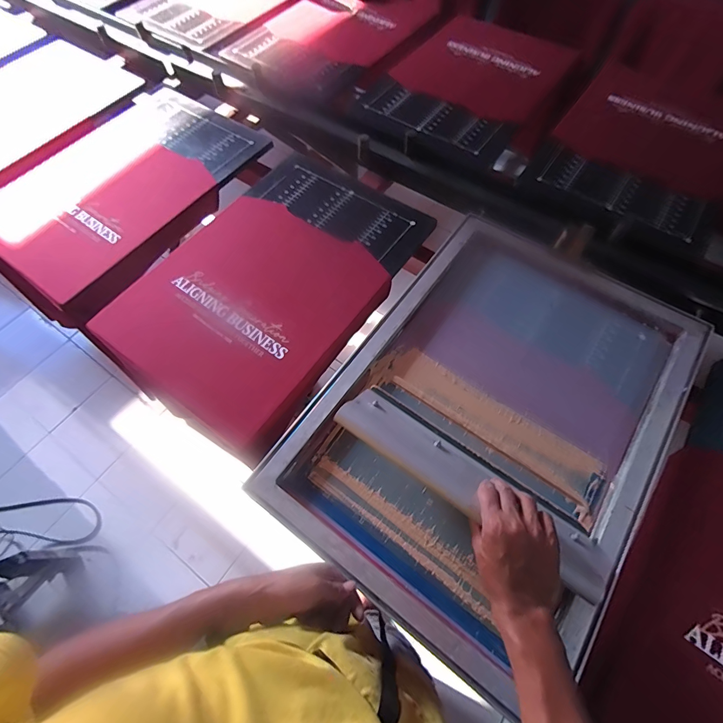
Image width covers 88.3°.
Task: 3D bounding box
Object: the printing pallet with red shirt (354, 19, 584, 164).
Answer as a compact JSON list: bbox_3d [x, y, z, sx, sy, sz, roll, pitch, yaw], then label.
[{"bbox_3d":[0.281,-0.774,1.012,0.446,0.044,0.607,36,70,17],"label":"printing pallet with red shirt"}]

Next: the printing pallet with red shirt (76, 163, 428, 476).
[{"bbox_3d":[-0.176,-0.167,0.752,0.407,0.061,0.615,30,69,15],"label":"printing pallet with red shirt"}]

